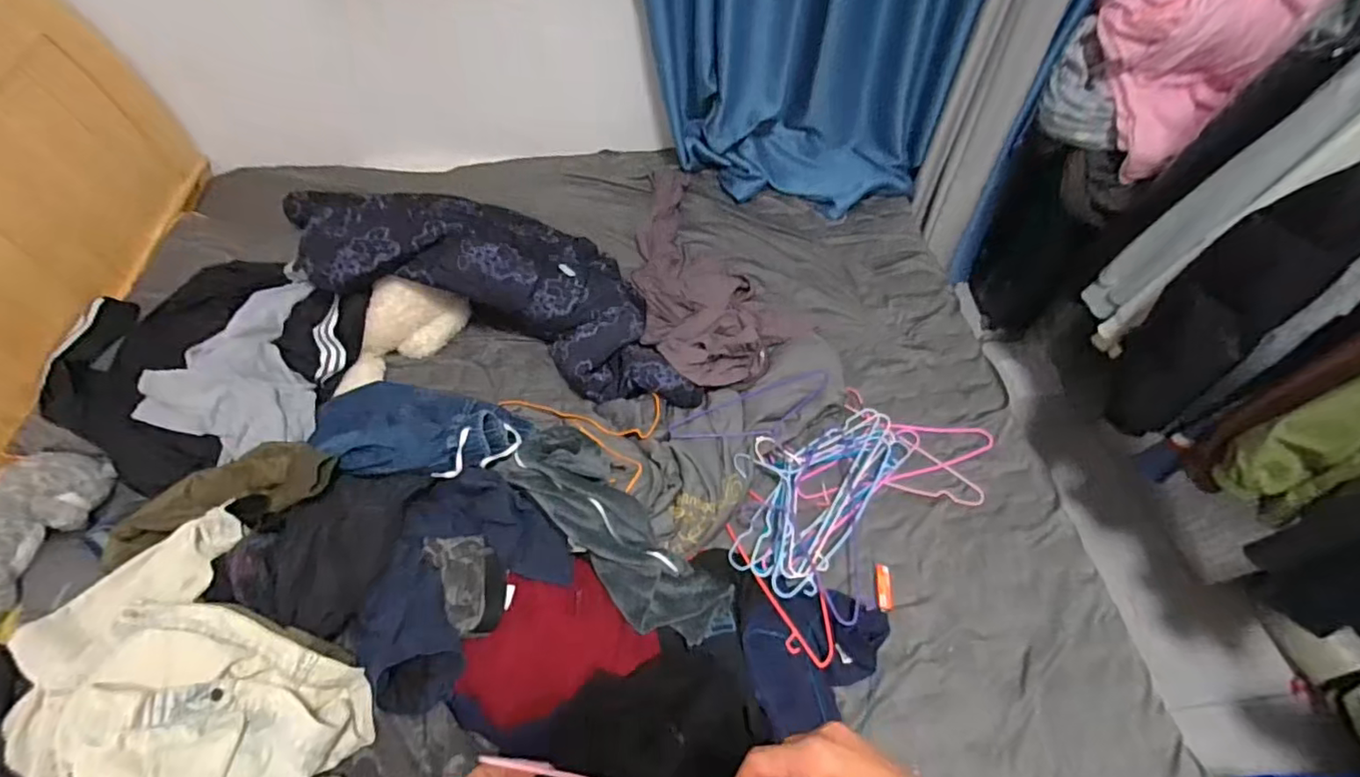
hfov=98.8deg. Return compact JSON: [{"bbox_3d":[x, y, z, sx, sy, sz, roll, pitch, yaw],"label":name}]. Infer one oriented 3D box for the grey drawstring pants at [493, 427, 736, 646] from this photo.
[{"bbox_3d":[-0.116,0.237,1.023,0.170,0.107,0.488,-39,65,-24],"label":"grey drawstring pants"}]

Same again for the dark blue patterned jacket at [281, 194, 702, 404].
[{"bbox_3d":[-0.345,-0.265,1.333,0.860,0.269,0.446,13,56,7],"label":"dark blue patterned jacket"}]

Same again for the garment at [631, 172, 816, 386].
[{"bbox_3d":[0.016,-0.300,1.436,0.364,0.087,0.716,-25,60,-21],"label":"garment"}]

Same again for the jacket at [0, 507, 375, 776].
[{"bbox_3d":[-0.686,0.408,0.790,0.470,0.190,0.303,37,62,22],"label":"jacket"}]

